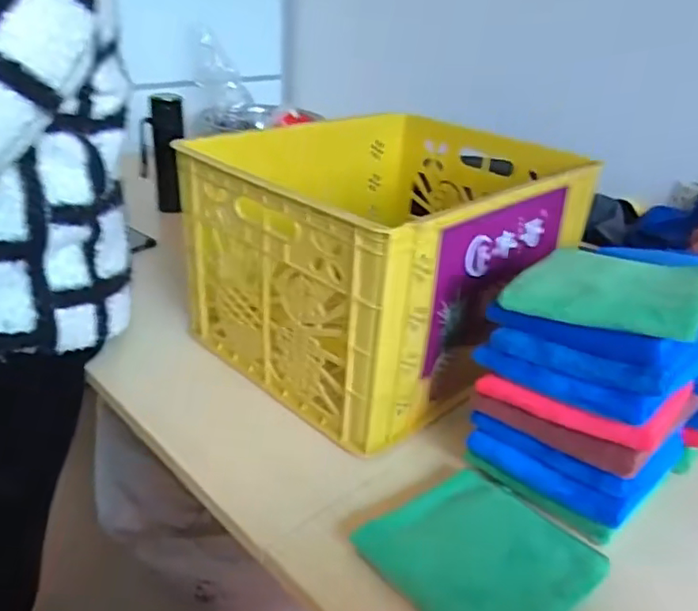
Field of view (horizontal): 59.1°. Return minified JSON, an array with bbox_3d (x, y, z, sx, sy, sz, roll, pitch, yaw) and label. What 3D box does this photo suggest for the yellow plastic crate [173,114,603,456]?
[{"bbox_3d":[0.077,-0.094,0.918,0.389,0.273,0.526,26,36,36],"label":"yellow plastic crate"}]

